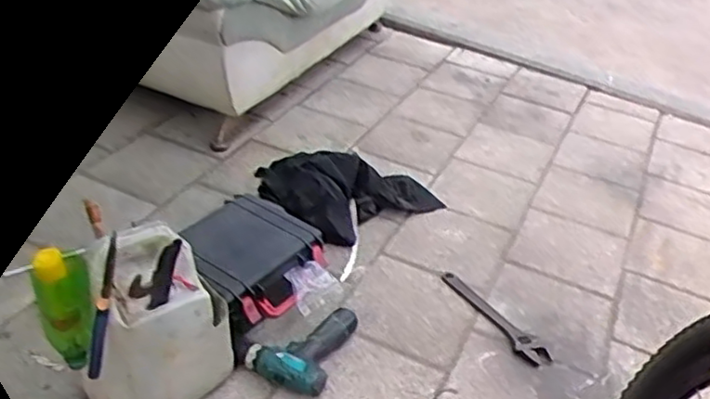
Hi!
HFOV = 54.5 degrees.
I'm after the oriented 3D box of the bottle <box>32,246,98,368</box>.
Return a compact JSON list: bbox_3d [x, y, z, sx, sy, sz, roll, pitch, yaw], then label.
[{"bbox_3d":[-0.397,0.147,0.949,0.068,0.184,0.050,-12,38,-26],"label":"bottle"}]

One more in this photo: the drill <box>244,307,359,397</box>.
[{"bbox_3d":[-0.095,0.259,1.239,0.146,0.056,0.192,16,35,14],"label":"drill"}]

